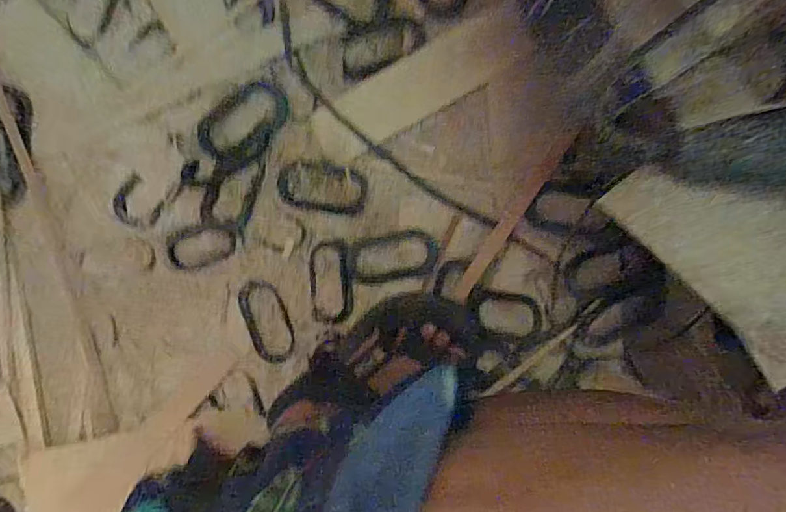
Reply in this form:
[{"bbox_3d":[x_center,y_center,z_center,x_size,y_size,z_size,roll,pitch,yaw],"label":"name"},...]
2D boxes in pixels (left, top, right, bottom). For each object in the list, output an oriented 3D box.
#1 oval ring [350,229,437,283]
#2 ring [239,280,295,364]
[{"bbox_3d":[0.001,0.001,0.542,0.101,0.009,0.053,-11,95,4],"label":"oval ring"},{"bbox_3d":[-0.145,0.075,0.533,0.048,0.004,0.098,-18,94,5],"label":"ring"}]

